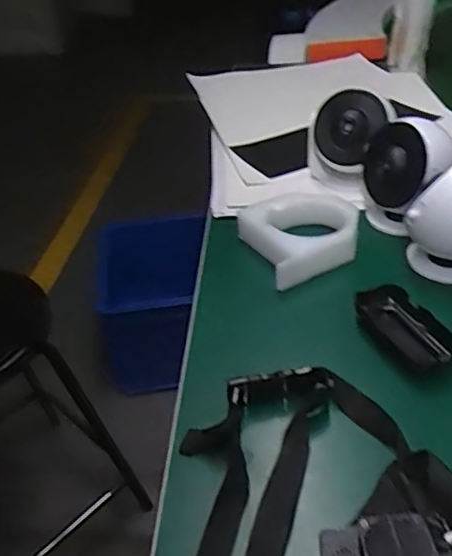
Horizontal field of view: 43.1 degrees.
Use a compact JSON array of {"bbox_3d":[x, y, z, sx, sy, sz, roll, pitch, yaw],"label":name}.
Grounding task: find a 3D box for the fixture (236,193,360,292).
[{"bbox_3d":[0.087,-0.053,0.661,0.118,0.042,0.133,-14,36,-14],"label":"fixture"}]

